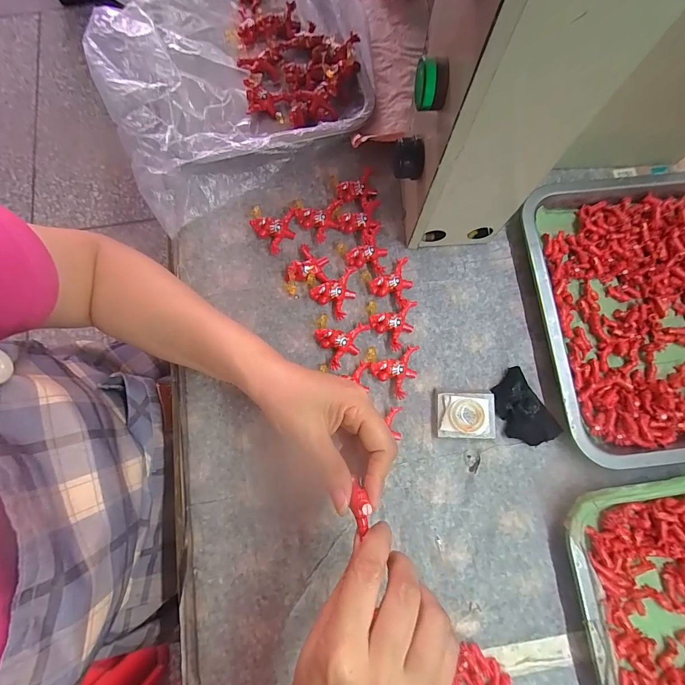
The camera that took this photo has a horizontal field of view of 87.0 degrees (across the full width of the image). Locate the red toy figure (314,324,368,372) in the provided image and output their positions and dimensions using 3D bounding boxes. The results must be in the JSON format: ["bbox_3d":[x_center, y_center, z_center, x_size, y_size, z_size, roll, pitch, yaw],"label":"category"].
[{"bbox_3d":[0.004,-0.002,0.329,0.046,0.015,0.037,-26,78,-5],"label":"red toy figure"}]

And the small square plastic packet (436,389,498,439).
[{"bbox_3d":[0.108,0.064,0.315,0.050,0.018,0.039,1,77,1],"label":"small square plastic packet"}]

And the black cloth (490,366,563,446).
[{"bbox_3d":[0.157,0.060,0.319,0.039,0.011,0.065,-29,79,-6],"label":"black cloth"}]

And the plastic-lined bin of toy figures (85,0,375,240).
[{"bbox_3d":[-0.118,-0.325,0.386,0.277,0.061,0.352,-22,78,-4],"label":"plastic-lined bin of toy figures"}]

